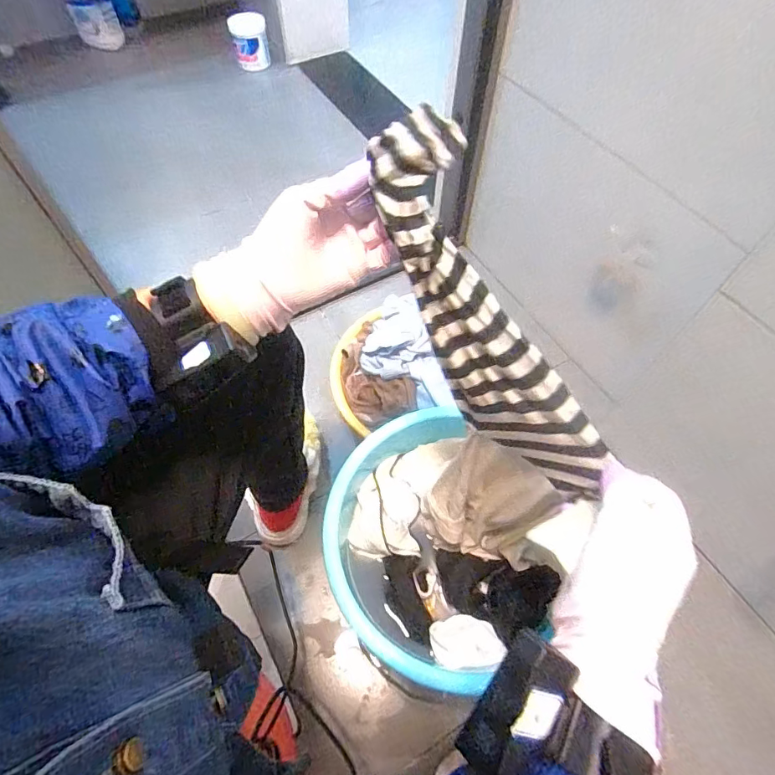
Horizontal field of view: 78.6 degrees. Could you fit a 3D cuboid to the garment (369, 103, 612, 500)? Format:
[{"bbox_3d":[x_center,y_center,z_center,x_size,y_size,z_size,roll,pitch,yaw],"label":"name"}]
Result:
[{"bbox_3d":[0.066,-0.043,0.353,0.048,0.105,0.288,-37,108,-19],"label":"garment"}]

